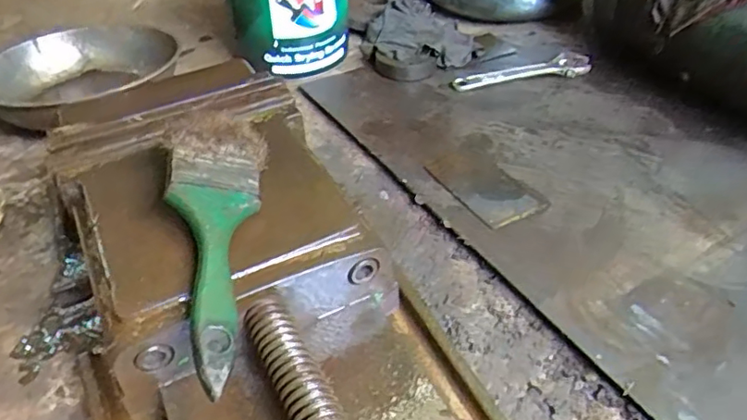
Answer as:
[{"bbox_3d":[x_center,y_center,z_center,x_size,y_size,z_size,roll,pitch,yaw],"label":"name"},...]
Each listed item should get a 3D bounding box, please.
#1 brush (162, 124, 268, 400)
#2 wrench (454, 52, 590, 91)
[{"bbox_3d":[-0.103,0.013,0.375,0.062,0.019,0.208,9,47,-19],"label":"brush"},{"bbox_3d":[0.193,-0.178,0.776,0.189,0.009,0.042,-9,41,-6],"label":"wrench"}]

